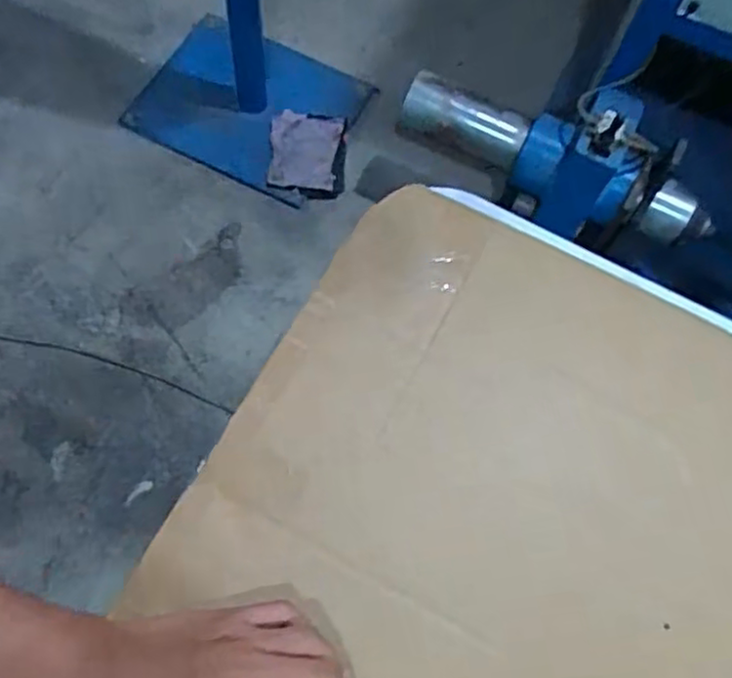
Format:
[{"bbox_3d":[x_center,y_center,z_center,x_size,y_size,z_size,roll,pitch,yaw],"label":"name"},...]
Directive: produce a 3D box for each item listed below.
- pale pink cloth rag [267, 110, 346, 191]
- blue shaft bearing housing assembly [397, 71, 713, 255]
[{"bbox_3d":[-0.135,-0.412,1.489,0.152,0.013,0.189,7,67,-3],"label":"pale pink cloth rag"},{"bbox_3d":[0.358,-0.360,1.212,0.578,0.226,0.196,34,68,9],"label":"blue shaft bearing housing assembly"}]

